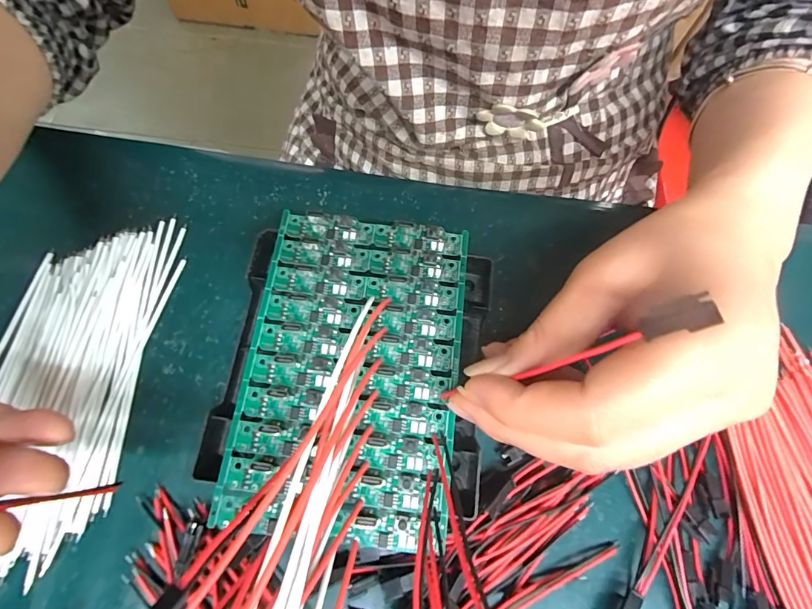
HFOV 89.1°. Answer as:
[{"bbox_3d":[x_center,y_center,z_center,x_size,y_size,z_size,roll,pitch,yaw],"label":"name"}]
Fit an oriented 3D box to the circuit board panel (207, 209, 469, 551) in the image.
[{"bbox_3d":[-0.023,0.023,0.180,0.090,0.004,0.136,7,71,1],"label":"circuit board panel"}]

